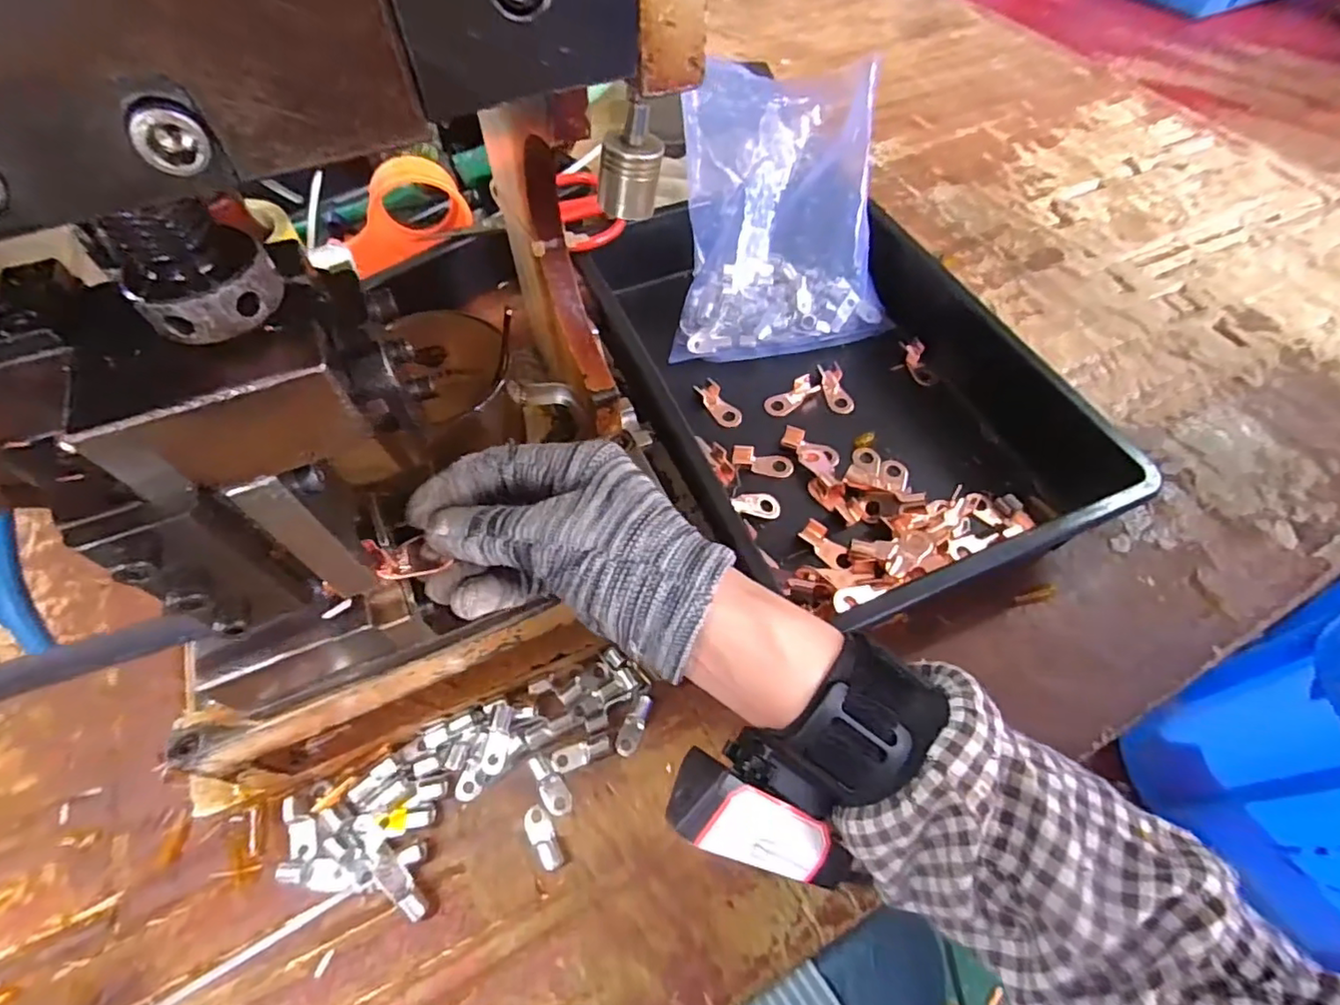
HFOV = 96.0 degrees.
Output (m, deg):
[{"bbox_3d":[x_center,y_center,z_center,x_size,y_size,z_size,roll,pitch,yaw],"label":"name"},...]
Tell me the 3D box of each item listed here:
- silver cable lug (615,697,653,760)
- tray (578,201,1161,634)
[{"bbox_3d":[-0.019,0.122,0.331,0.012,0.004,0.033,23,73,12],"label":"silver cable lug"},{"bbox_3d":[0.104,-0.087,0.424,0.246,0.057,0.345,-19,60,-13],"label":"tray"}]

